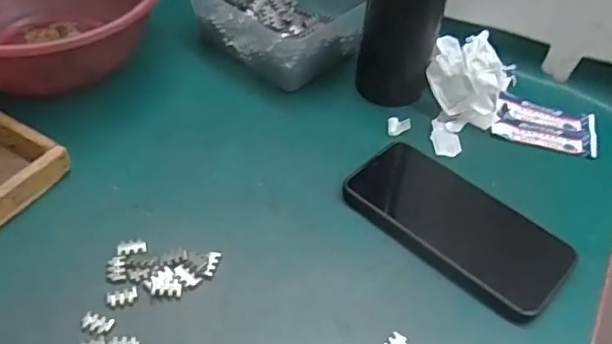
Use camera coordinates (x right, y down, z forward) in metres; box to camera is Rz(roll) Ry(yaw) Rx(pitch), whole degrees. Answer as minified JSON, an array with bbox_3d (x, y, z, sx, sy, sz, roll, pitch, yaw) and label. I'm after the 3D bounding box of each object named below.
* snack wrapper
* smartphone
[{"bbox_3d":[0.212,-0.042,0.532,0.087,0.009,0.055,16,46,8],"label":"snack wrapper"},{"bbox_3d":[0.109,0.035,0.440,0.160,0.011,0.078,37,53,26],"label":"smartphone"}]

